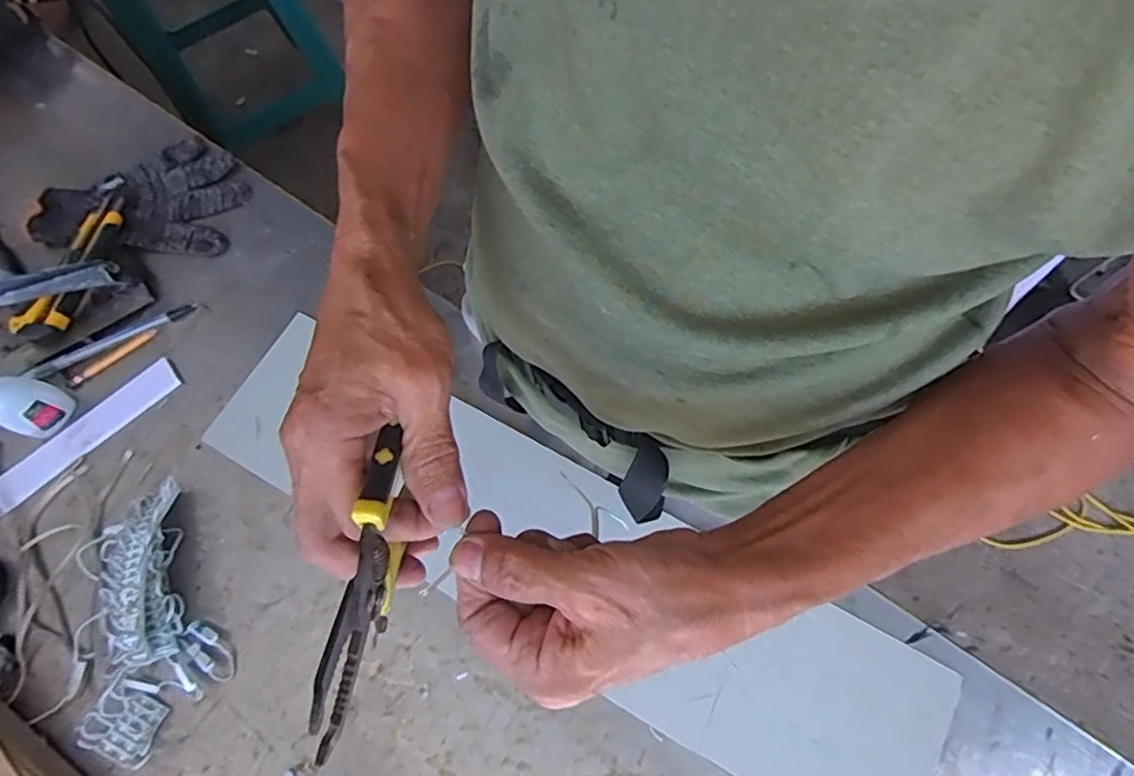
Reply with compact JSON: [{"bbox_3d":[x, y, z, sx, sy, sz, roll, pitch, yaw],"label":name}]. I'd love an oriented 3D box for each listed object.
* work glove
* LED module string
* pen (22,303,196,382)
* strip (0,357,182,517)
[{"bbox_3d":[-0.418,-0.191,0.634,0.192,0.015,0.131,-1,69,1],"label":"work glove"},{"bbox_3d":[-0.324,0.172,0.482,0.097,0.036,0.183,-23,70,-7],"label":"LED module string"},{"bbox_3d":[-0.410,-0.043,0.578,0.146,0.010,0.015,-27,71,-8],"label":"pen"},{"bbox_3d":[-0.423,0.047,0.548,0.194,0.004,0.035,-41,73,-13],"label":"strip"}]

